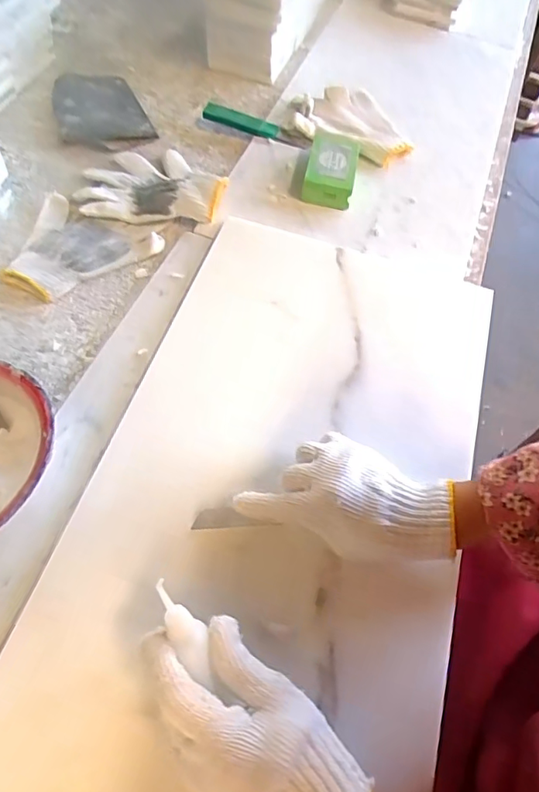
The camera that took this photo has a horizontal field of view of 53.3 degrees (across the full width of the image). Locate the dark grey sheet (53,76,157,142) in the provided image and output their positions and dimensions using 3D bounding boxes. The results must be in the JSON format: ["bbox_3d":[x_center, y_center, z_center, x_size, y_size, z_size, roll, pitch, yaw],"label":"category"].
[{"bbox_3d":[-0.225,-0.388,0.715,0.115,0.019,0.131,-12,66,-20],"label":"dark grey sheet"}]

